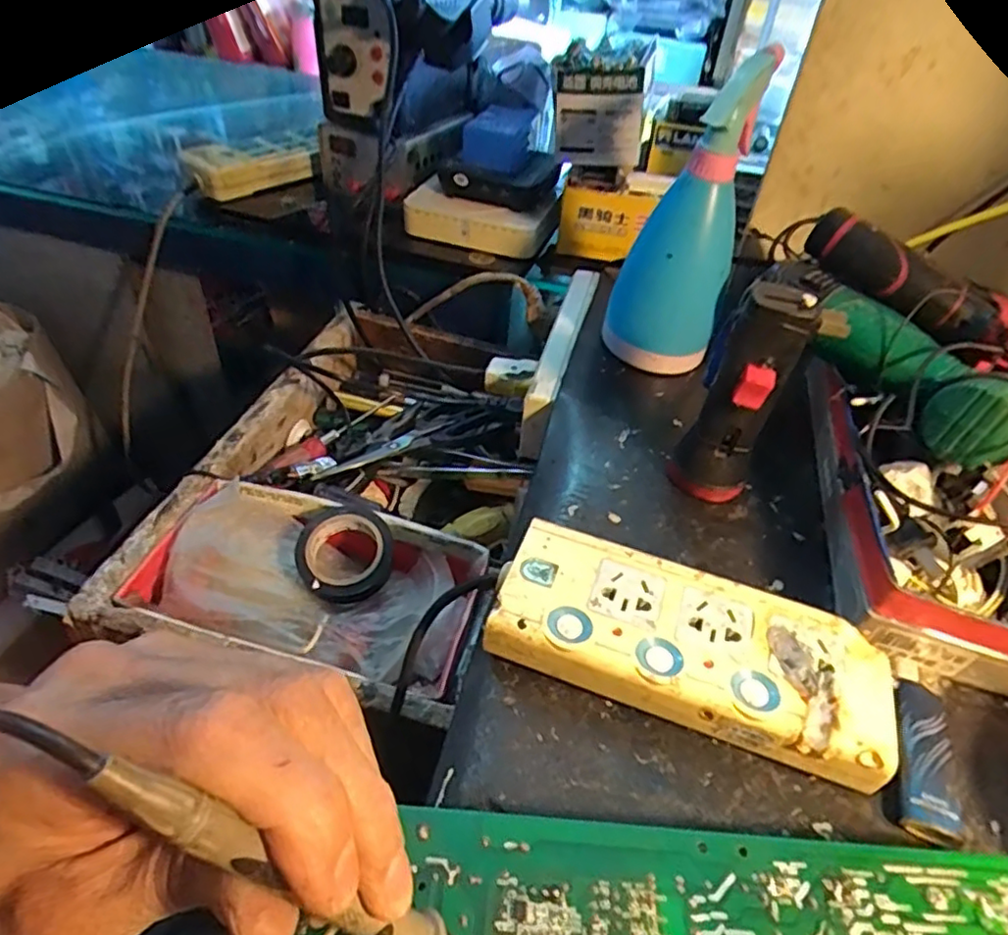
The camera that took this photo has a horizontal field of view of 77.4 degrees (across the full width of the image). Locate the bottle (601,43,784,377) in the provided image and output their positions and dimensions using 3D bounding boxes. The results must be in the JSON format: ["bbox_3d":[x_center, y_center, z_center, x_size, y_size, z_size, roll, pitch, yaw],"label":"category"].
[{"bbox_3d":[0.120,-0.166,0.443,0.083,0.188,0.069,11,42,12],"label":"bottle"}]

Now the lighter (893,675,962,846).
[{"bbox_3d":[0.183,0.128,0.274,0.026,0.016,0.070,19,45,20],"label":"lighter"}]

